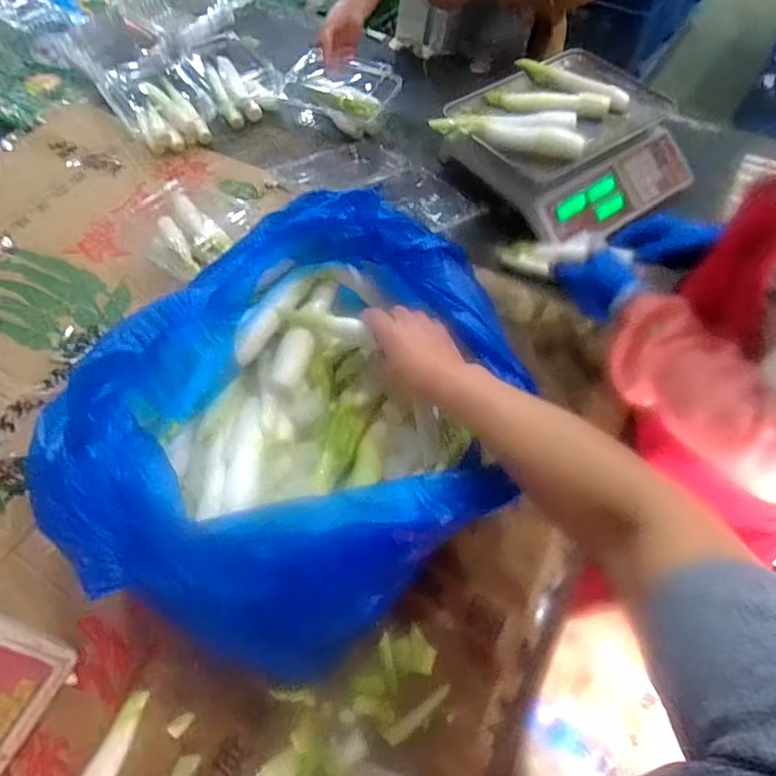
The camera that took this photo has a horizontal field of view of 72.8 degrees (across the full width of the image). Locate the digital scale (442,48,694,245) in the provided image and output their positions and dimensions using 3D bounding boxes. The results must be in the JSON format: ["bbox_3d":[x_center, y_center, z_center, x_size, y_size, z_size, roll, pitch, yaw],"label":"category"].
[{"bbox_3d":[0.311,-0.403,0.866,0.360,0.110,0.313,-32,64,-20],"label":"digital scale"}]

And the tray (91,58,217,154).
[{"bbox_3d":[-0.417,-0.529,0.972,0.164,0.068,0.231,-29,63,-19],"label":"tray"}]

